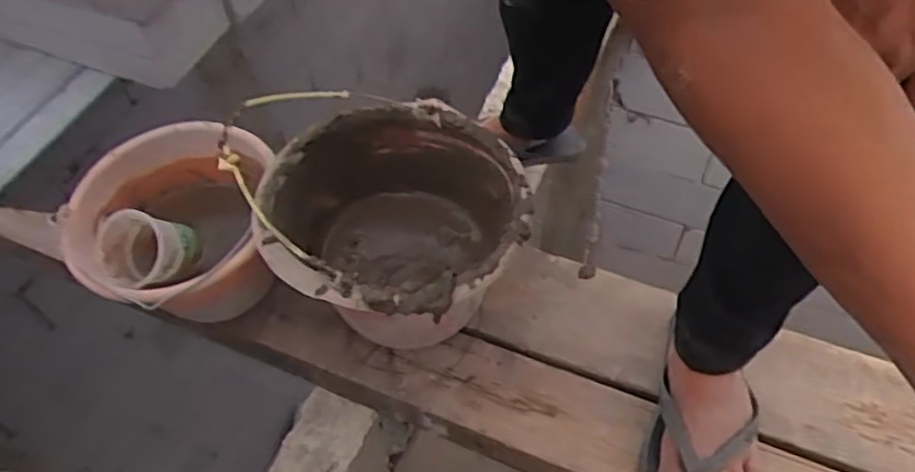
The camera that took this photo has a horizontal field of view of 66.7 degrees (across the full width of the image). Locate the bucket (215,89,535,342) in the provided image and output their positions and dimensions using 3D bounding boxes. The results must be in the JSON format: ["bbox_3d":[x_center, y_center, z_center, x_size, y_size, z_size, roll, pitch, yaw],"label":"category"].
[{"bbox_3d":[-0.072,0.000,0.804,0.272,0.214,0.287,-1,54,2],"label":"bucket"}]

